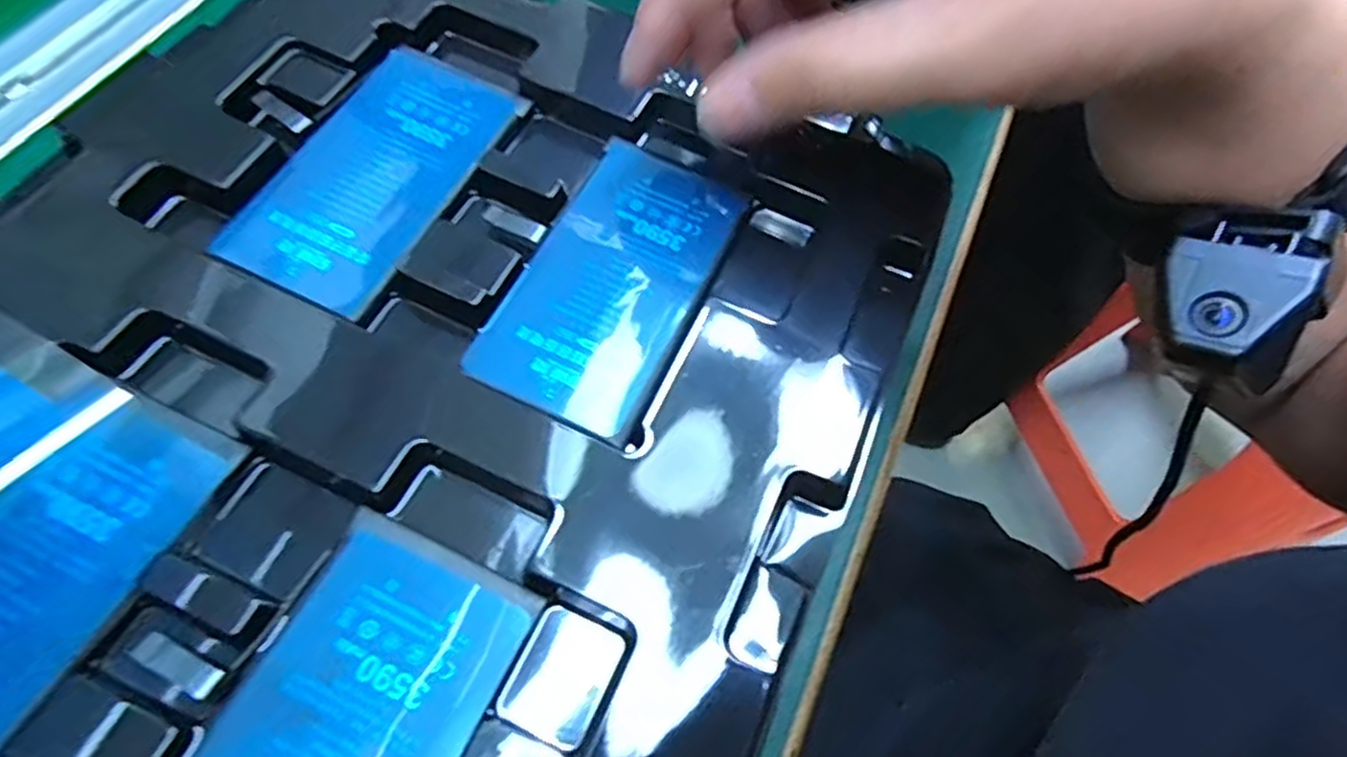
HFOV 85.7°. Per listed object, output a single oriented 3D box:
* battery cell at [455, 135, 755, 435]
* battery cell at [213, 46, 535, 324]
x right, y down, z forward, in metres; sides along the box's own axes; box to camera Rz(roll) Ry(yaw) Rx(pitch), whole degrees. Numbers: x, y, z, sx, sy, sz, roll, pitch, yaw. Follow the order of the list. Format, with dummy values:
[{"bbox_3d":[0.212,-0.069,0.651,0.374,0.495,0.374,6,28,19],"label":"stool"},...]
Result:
[{"bbox_3d":[-0.015,-0.027,0.191,0.045,0.004,0.085,25,63,7],"label":"battery cell"},{"bbox_3d":[-0.081,-0.058,0.199,0.045,0.005,0.086,25,63,7],"label":"battery cell"}]

